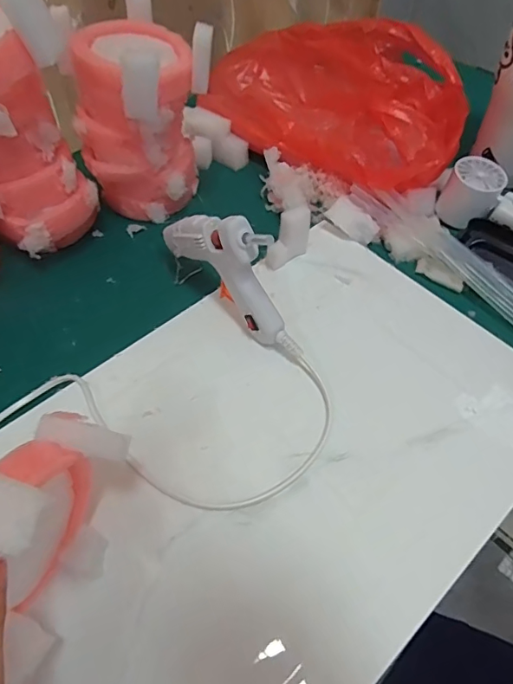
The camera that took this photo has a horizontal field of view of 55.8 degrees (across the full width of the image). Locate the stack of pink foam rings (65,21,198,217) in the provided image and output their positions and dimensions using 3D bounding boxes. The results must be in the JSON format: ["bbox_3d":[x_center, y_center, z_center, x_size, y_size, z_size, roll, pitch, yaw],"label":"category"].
[{"bbox_3d":[-0.113,-0.213,0.481,0.098,0.172,0.101,22,58,13],"label":"stack of pink foam rings"}]

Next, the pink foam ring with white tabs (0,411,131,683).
[{"bbox_3d":[-0.120,0.104,0.267,0.048,0.127,0.124,18,57,10],"label":"pink foam ring with white tabs"}]

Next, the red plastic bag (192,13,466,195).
[{"bbox_3d":[0.077,-0.269,0.527,0.303,0.101,0.143,35,62,20],"label":"red plastic bag"}]

